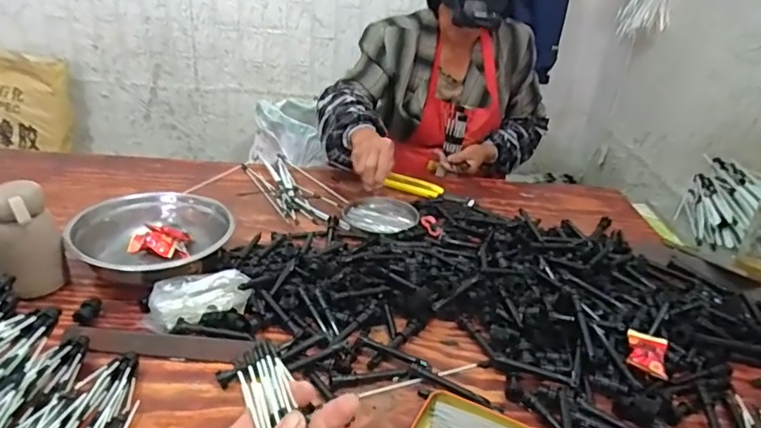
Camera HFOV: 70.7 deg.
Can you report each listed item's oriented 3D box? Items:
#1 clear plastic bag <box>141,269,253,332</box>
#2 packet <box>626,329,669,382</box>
[{"bbox_3d":[-0.230,0.112,0.678,0.128,0.045,0.073,-7,29,-22],"label":"clear plastic bag"},{"bbox_3d":[0.322,0.166,0.646,0.044,0.011,0.073,13,27,21],"label":"packet"}]

